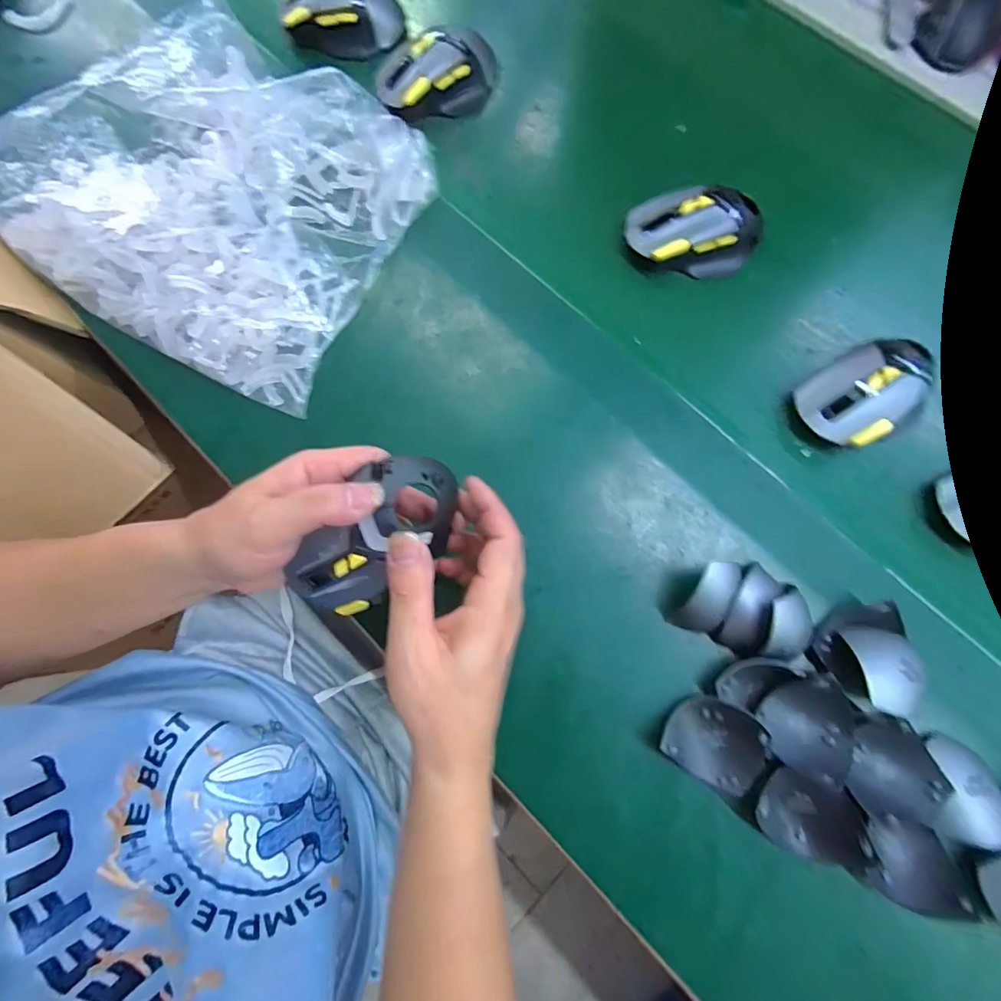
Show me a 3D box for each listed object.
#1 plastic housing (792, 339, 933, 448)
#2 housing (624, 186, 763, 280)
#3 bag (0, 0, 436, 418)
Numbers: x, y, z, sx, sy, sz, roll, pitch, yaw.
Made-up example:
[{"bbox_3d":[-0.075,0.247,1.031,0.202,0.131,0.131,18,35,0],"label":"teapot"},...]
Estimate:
[{"bbox_3d":[0.284,-0.082,0.355,0.092,0.038,0.069,-23,78,-2],"label":"plastic housing"},{"bbox_3d":[0.168,-0.228,0.387,0.122,0.040,0.063,-3,78,2],"label":"housing"},{"bbox_3d":[-0.244,-0.267,0.389,0.330,0.082,0.282,30,81,8],"label":"bag"}]

